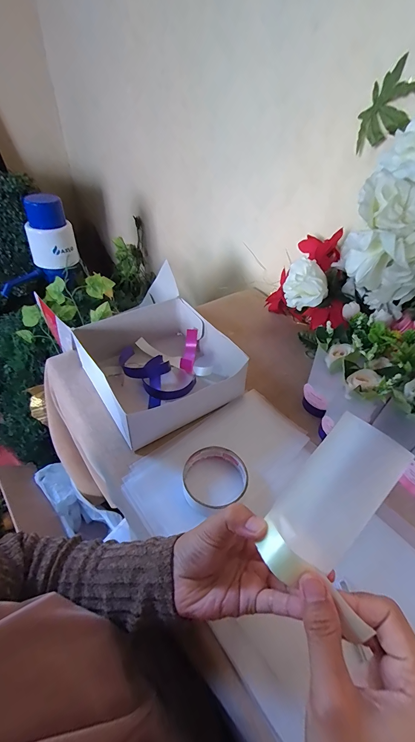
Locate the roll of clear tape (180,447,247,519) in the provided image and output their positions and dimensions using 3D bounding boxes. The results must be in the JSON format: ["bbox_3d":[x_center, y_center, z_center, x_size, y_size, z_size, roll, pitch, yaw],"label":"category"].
[{"bbox_3d":[0.008,0.133,0.396,0.080,0.022,0.070,-19,51,-23],"label":"roll of clear tape"}]

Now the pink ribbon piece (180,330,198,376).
[{"bbox_3d":[-0.032,-0.033,0.542,0.021,0.039,0.079,6,46,0],"label":"pink ribbon piece"}]

